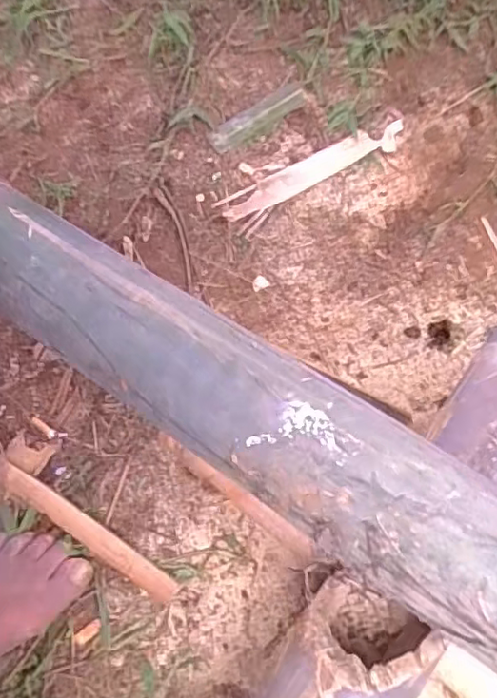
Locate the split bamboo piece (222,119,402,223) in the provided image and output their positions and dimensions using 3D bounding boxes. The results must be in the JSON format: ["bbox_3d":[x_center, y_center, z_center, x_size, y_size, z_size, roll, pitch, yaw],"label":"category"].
[{"bbox_3d":[0.081,-0.219,0.743,0.250,0.012,0.041,-28,68,-9],"label":"split bamboo piece"}]

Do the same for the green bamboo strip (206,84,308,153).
[{"bbox_3d":[0.015,-0.289,0.770,0.143,0.015,0.035,-36,70,-12],"label":"green bamboo strip"}]

